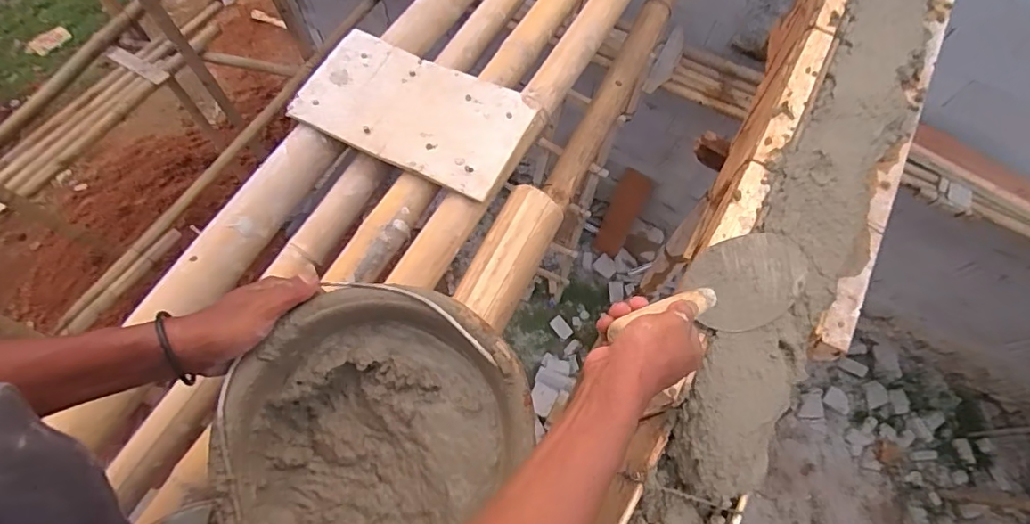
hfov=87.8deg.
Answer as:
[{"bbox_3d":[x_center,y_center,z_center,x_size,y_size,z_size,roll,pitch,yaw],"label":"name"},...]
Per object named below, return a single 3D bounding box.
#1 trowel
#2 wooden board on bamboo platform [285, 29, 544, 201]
[{"bbox_3d":[0.190,0.029,0.520,0.279,0.065,0.089,-10,66,-35],"label":"trowel"},{"bbox_3d":[-0.135,-0.207,0.725,0.300,0.020,0.167,24,70,8],"label":"wooden board on bamboo platform"}]

